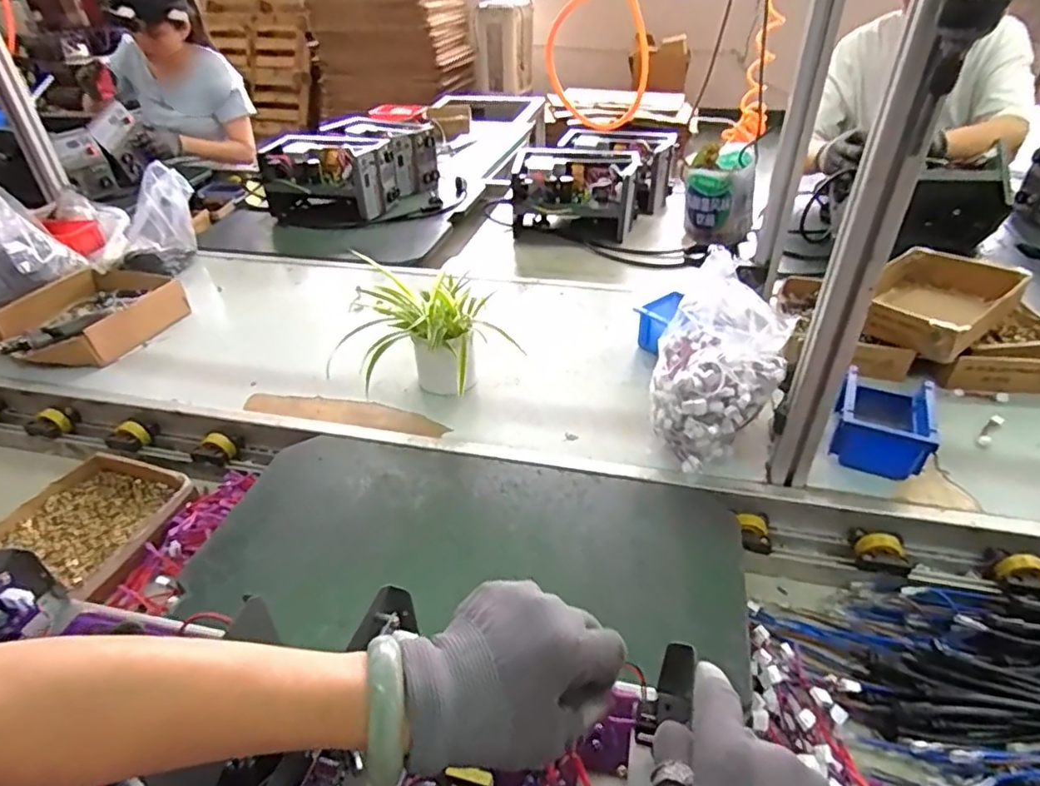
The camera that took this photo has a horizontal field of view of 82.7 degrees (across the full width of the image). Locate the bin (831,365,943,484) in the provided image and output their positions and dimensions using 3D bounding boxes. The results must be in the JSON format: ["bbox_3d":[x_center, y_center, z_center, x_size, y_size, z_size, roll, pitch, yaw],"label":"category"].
[{"bbox_3d":[0.464,0.034,0.759,0.102,0.071,0.149,17,41,24],"label":"bin"}]

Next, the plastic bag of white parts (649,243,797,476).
[{"bbox_3d":[0.249,-0.029,0.755,0.153,0.199,0.188,14,40,21],"label":"plastic bag of white parts"}]

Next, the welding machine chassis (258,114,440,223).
[{"bbox_3d":[-0.440,-0.610,1.625,0.340,0.187,0.423,10,38,16],"label":"welding machine chassis"}]

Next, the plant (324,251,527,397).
[{"bbox_3d":[-0.156,-0.082,0.893,0.203,0.141,0.189,22,44,28],"label":"plant"}]

